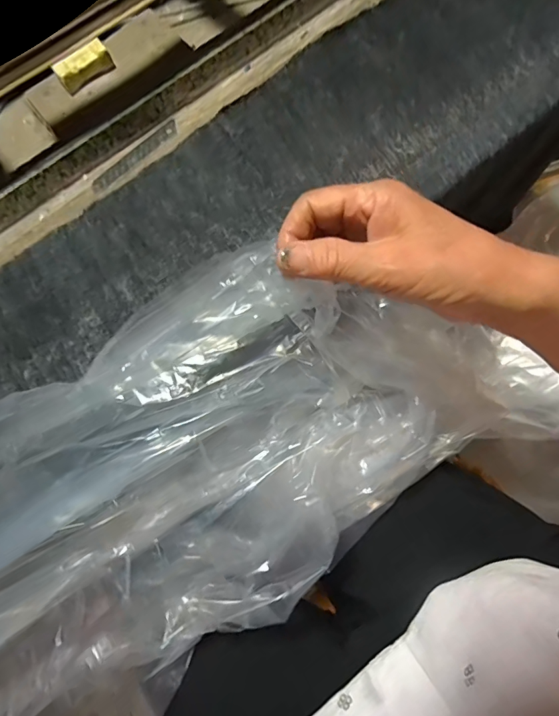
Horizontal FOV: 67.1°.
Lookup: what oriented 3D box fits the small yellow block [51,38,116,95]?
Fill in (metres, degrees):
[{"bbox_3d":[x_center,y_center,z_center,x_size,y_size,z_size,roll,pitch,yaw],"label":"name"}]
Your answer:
[{"bbox_3d":[-0.171,-0.256,0.370,0.048,0.018,0.017,-38,75,-7],"label":"small yellow block"}]

